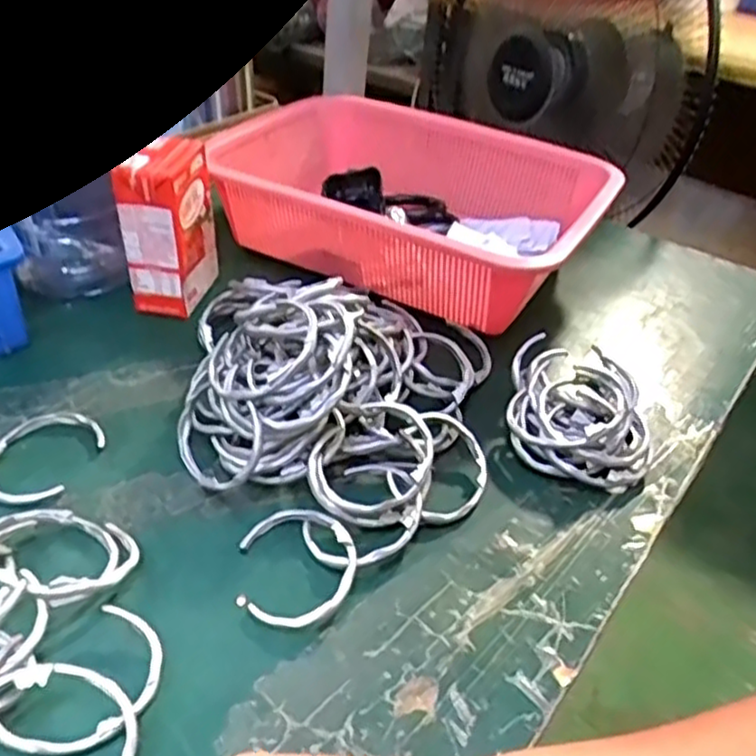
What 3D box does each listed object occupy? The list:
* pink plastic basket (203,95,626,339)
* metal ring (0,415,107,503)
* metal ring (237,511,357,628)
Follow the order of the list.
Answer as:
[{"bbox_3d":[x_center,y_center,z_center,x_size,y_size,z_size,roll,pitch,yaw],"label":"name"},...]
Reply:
[{"bbox_3d":[0.024,-0.146,0.582,0.305,0.076,0.203,21,41,19],"label":"pink plastic basket"},{"bbox_3d":[-0.188,0.042,0.395,0.051,0.009,0.066,14,39,12],"label":"metal ring"},{"bbox_3d":[-0.040,0.091,0.346,0.058,0.007,0.064,2,38,13],"label":"metal ring"}]

